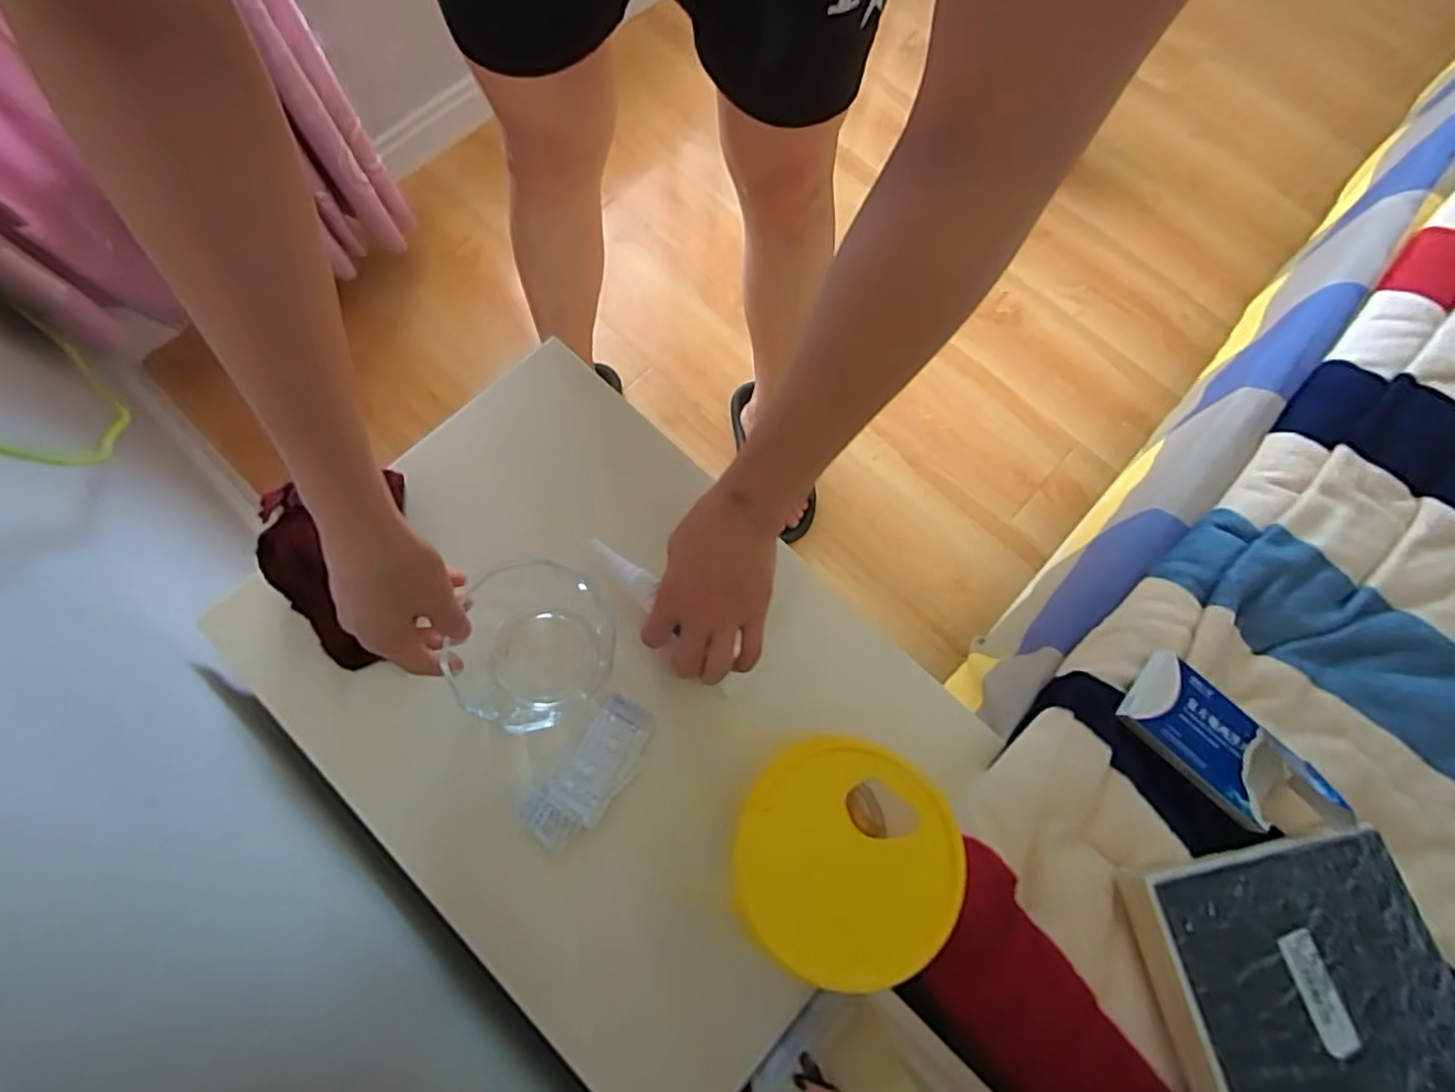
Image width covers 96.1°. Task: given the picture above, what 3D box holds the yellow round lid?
[{"bbox_3d":[0.062,0.158,0.335,0.112,0.016,0.110,0,71,-1],"label":"yellow round lid"}]

